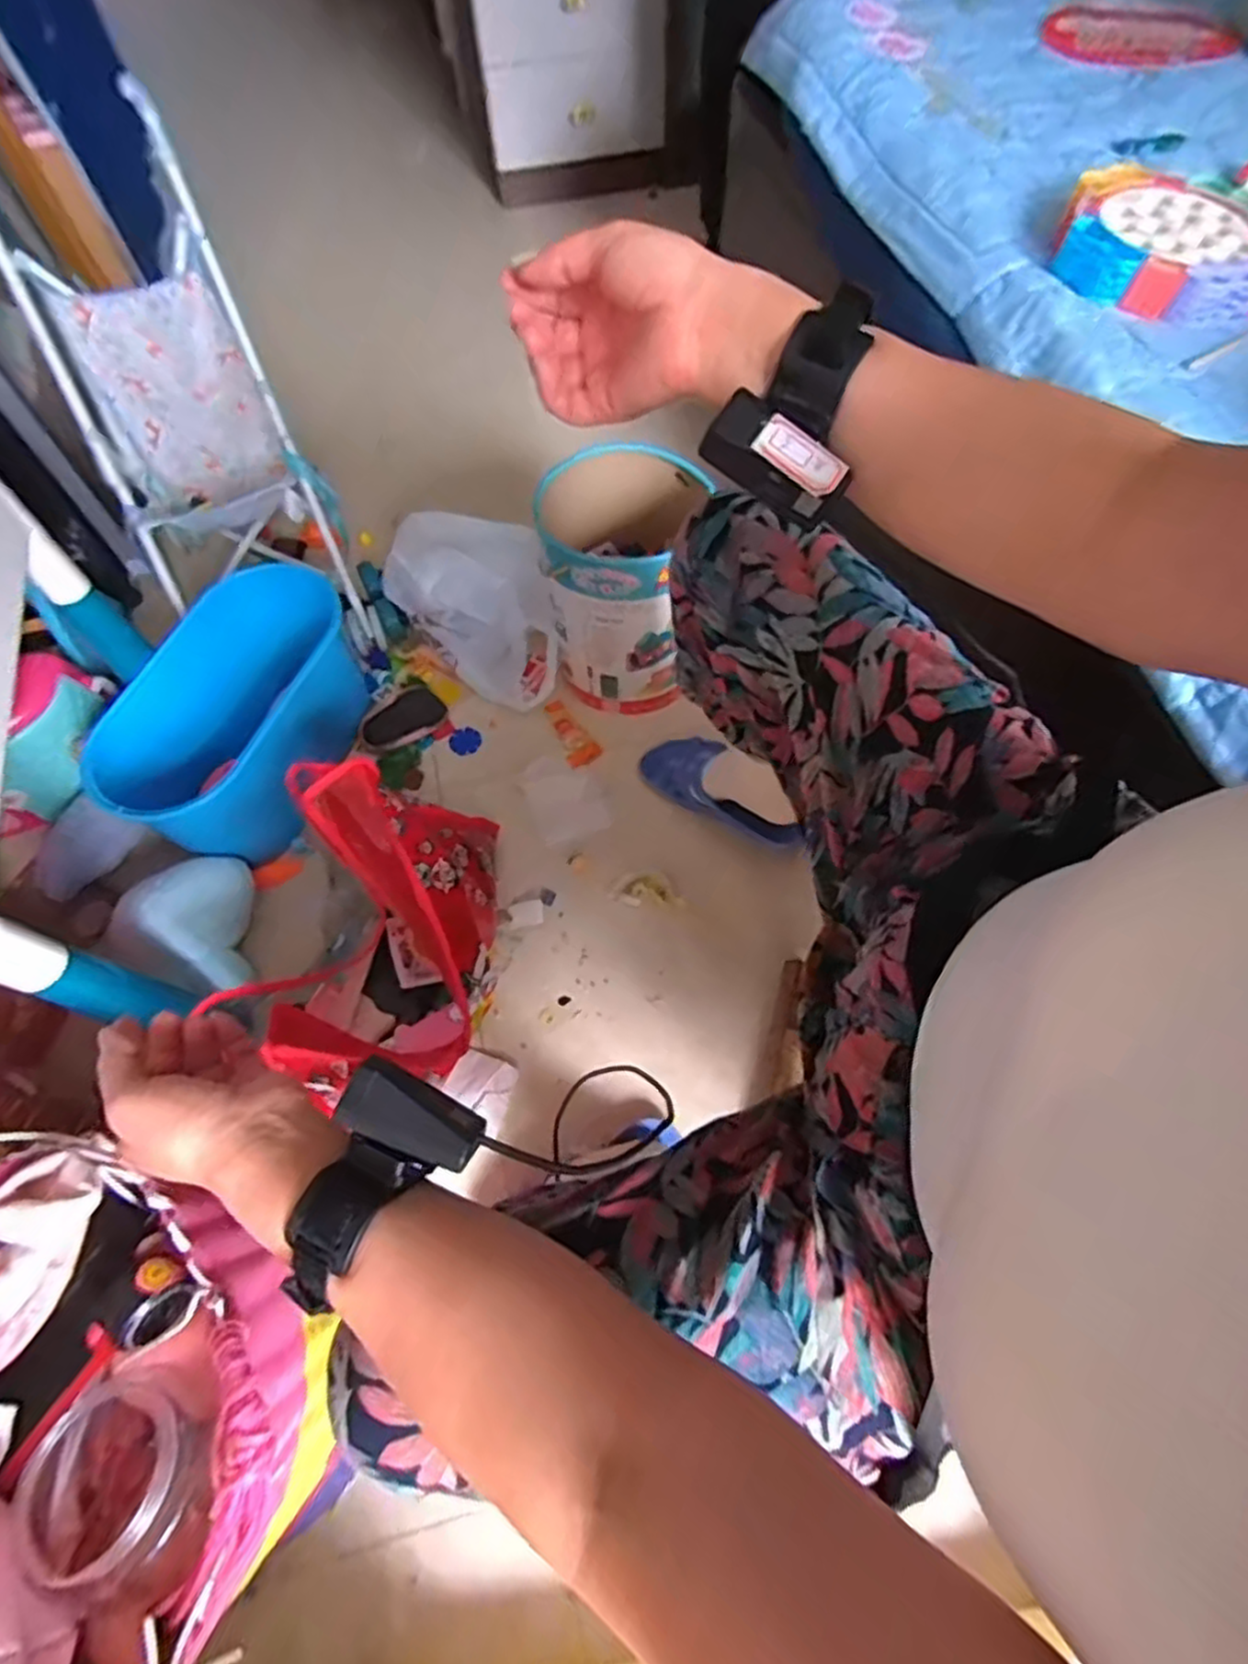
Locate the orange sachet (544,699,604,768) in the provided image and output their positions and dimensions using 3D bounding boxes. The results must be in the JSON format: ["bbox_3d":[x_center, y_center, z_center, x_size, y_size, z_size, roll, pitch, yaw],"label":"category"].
[{"bbox_3d":[-0.084,-0.146,1.068,0.048,0.013,0.119,-34,67,-15],"label":"orange sachet"}]

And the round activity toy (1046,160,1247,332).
[{"bbox_3d":[0.524,-0.541,0.665,0.230,0.040,0.200,19,65,10],"label":"round activity toy"}]

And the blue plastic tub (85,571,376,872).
[{"bbox_3d":[-0.503,-0.160,0.974,0.213,0.168,0.400,15,64,9],"label":"blue plastic tub"}]

